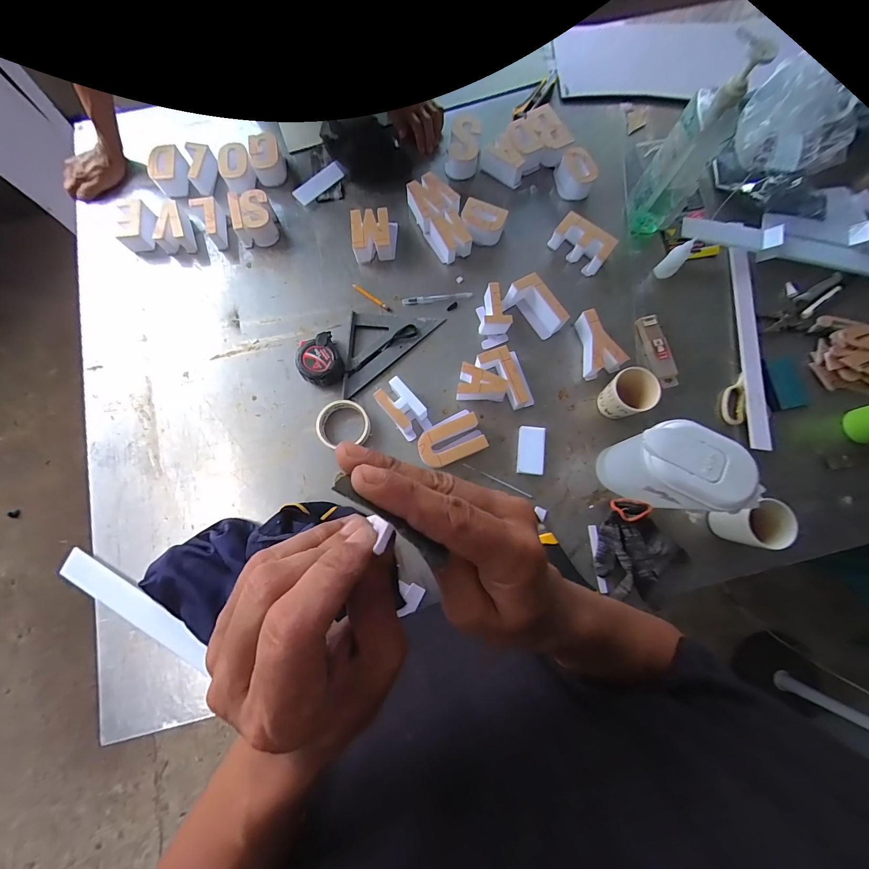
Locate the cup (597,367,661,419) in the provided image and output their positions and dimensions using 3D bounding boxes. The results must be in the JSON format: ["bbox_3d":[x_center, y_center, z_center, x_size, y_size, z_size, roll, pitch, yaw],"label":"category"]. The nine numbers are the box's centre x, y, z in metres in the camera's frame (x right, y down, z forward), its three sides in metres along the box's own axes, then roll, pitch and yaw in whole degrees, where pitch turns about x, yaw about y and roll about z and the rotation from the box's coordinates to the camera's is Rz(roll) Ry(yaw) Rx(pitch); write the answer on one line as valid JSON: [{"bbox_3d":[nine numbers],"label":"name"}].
[{"bbox_3d":[0.329,-0.064,0.638,0.069,0.100,0.073,0,80,0],"label":"cup"}]

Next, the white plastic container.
[{"bbox_3d":[0.346,0.057,0.559,0.159,0.195,0.091,27,79,6],"label":"white plastic container"}]

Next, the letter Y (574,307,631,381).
[{"bbox_3d":[0.305,-0.167,0.677,0.068,0.061,0.118,-6,78,-1],"label":"letter Y"}]

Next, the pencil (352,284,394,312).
[{"bbox_3d":[-0.122,-0.268,0.718,0.098,0.004,0.011,37,79,8],"label":"pencil"}]

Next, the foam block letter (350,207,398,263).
[{"bbox_3d":[-0.118,-0.393,0.726,0.086,0.049,0.095,-4,77,-1],"label":"foam block letter"}]

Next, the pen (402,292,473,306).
[{"bbox_3d":[0.005,-0.269,0.721,0.138,0.007,0.015,-9,76,-3],"label":"pen"}]

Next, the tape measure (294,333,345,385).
[{"bbox_3d":[-0.210,-0.132,0.674,0.079,0.039,0.091,-26,79,-6],"label":"tape measure"}]

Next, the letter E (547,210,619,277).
[{"bbox_3d":[0.288,-0.373,0.718,0.116,0.057,0.057,42,81,9],"label":"letter E"}]

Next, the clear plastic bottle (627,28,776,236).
[{"bbox_3d":[0.429,-0.474,0.623,0.092,0.287,0.069,33,78,7],"label":"clear plastic bottle"}]

